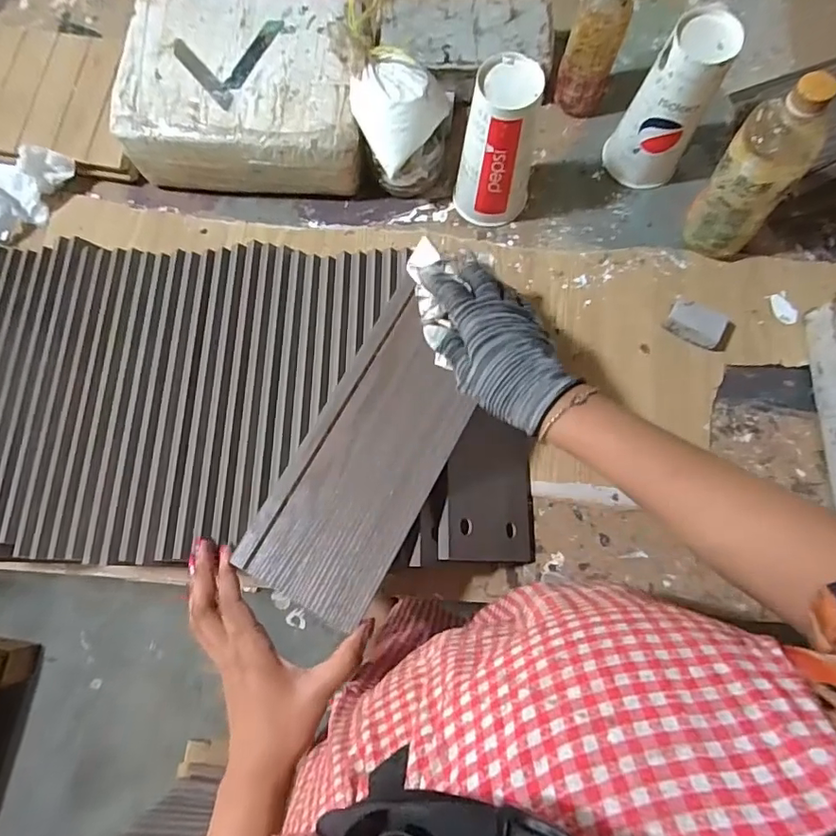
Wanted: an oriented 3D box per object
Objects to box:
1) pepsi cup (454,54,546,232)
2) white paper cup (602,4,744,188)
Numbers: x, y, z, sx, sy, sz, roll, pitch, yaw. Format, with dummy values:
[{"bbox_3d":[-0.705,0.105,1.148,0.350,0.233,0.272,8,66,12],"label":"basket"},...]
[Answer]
[{"bbox_3d":[0.086,-0.282,0.560,0.078,0.166,0.071,0,78,0],"label":"pepsi cup"},{"bbox_3d":[0.270,-0.333,0.566,0.080,0.166,0.073,0,78,0],"label":"white paper cup"}]

